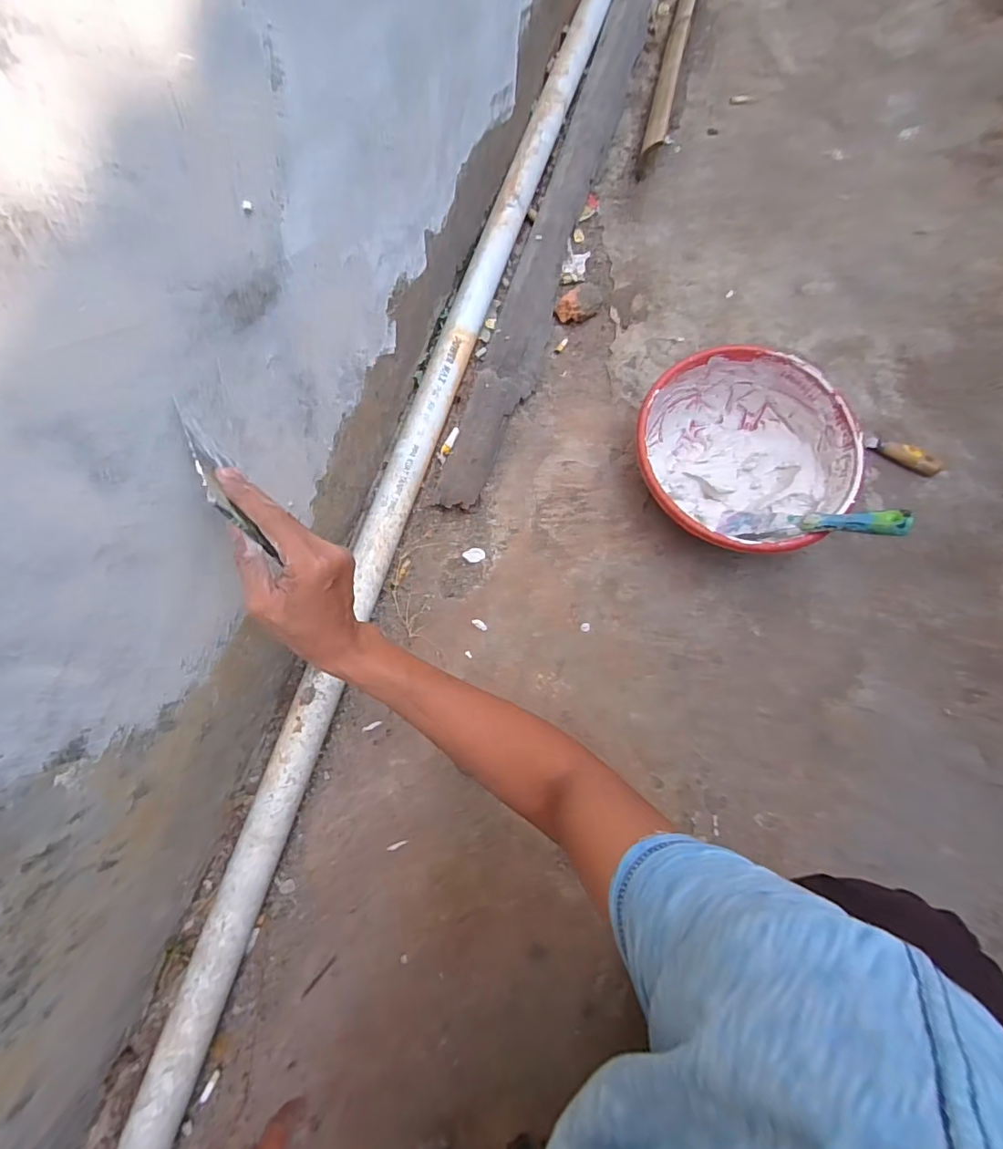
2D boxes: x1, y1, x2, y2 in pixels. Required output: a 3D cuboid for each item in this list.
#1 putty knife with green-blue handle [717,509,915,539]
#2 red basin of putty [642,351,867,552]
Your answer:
[{"bbox_3d":[0.342,-0.056,0.583,0.030,0.190,0.043,35,73,-34],"label":"putty knife with green-blue handle"},{"bbox_3d":[0.287,-0.142,0.650,0.247,0.107,0.245,1,75,-2],"label":"red basin of putty"}]

